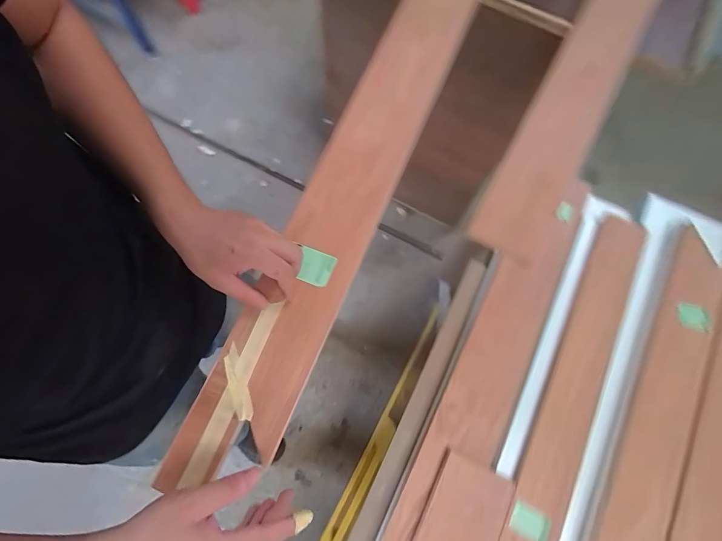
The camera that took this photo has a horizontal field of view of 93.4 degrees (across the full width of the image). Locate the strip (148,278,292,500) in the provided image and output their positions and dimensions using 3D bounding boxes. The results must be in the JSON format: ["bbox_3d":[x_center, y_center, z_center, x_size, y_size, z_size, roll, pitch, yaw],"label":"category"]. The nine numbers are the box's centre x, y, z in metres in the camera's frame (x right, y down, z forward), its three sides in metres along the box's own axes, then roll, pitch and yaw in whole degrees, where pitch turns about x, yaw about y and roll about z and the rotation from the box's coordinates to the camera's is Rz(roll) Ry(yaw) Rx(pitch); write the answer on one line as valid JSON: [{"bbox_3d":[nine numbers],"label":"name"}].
[{"bbox_3d":[-0.137,0.120,0.365,0.055,0.013,0.223,22,77,7],"label":"strip"}]

